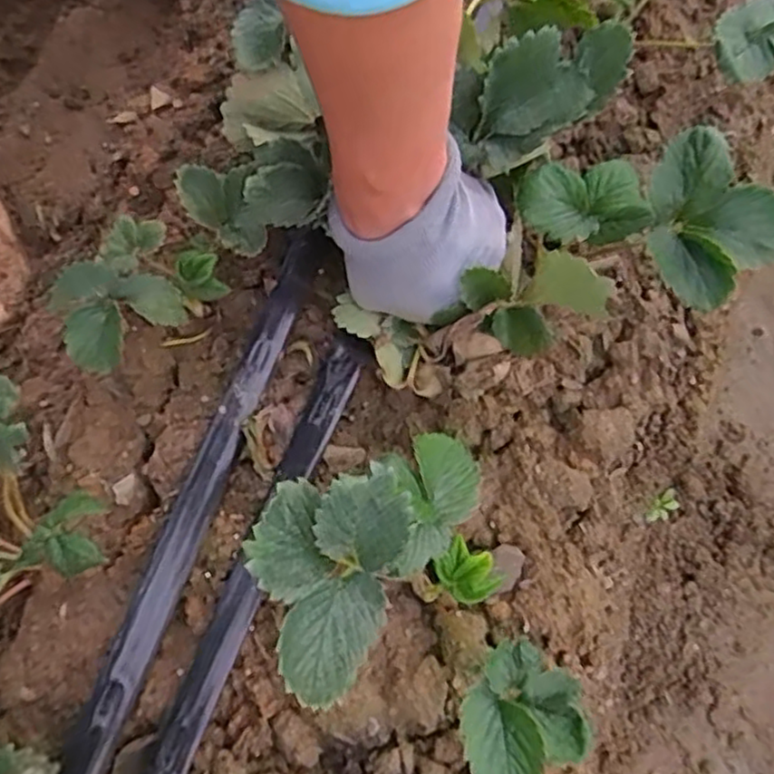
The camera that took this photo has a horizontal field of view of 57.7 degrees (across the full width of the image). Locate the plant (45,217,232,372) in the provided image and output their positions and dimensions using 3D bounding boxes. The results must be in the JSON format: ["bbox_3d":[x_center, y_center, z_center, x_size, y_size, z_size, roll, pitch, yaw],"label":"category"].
[{"bbox_3d":[-0.156,-0.058,0.434,0.098,0.051,0.076,-40,77,-10],"label":"plant"}]

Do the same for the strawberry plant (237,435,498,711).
[{"bbox_3d":[0.003,0.078,0.345,0.126,0.125,0.089,-28,76,-7],"label":"strawberry plant"}]

